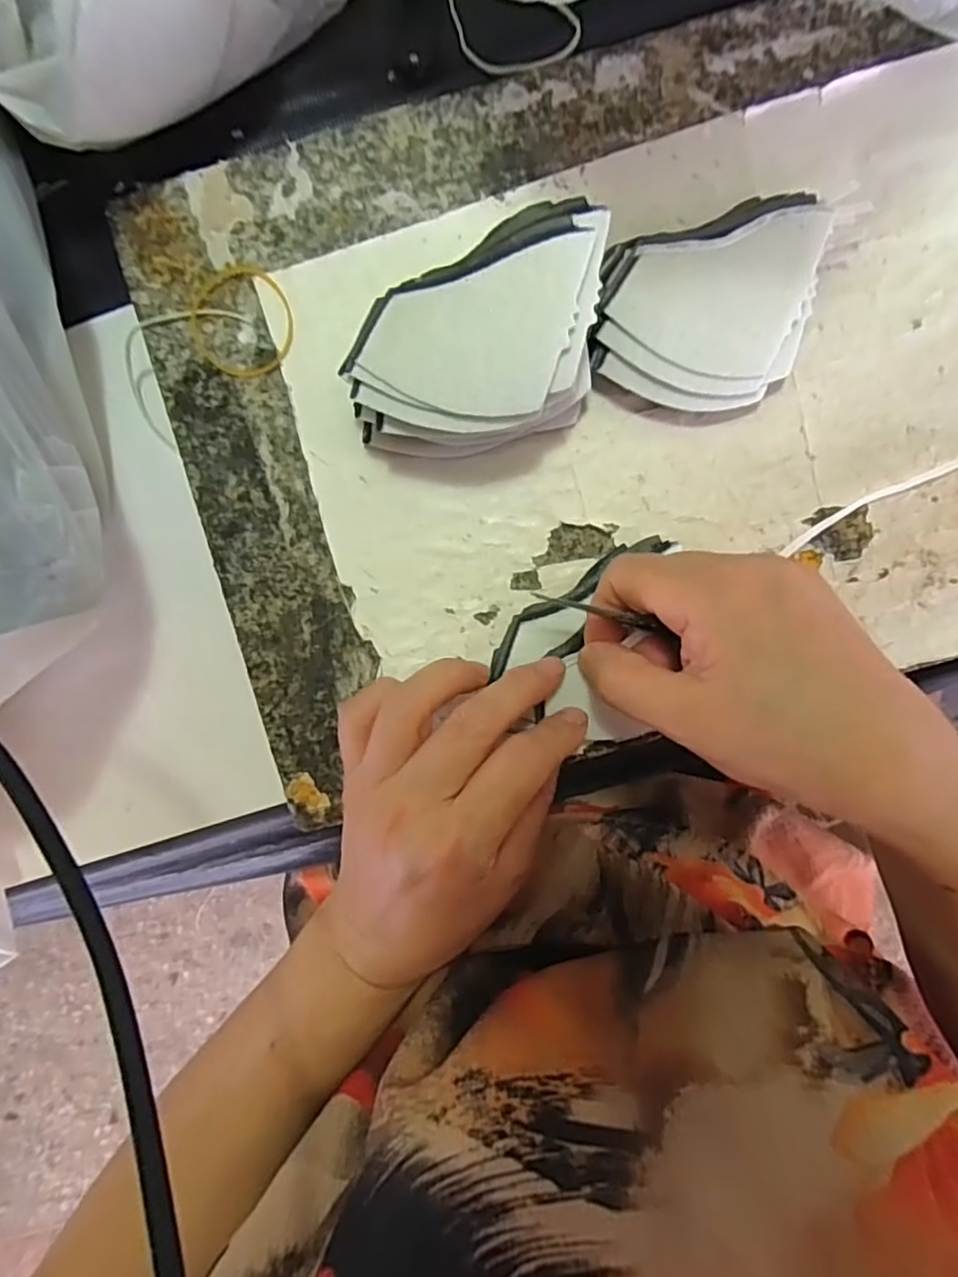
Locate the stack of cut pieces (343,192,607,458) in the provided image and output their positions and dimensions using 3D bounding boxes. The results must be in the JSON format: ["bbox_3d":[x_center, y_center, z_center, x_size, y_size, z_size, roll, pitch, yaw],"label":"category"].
[{"bbox_3d":[0.001,-0.117,0.260,0.110,0.048,0.070,-23,95,3],"label":"stack of cut pieces"}]

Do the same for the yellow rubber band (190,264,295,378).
[{"bbox_3d":[-0.106,-0.141,0.281,0.046,0.004,0.048,-3,96,1],"label":"yellow rubber band"}]

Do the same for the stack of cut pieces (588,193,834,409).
[{"bbox_3d":[0.094,-0.143,0.267,0.085,0.026,0.084,10,96,0],"label":"stack of cut pieces"}]

